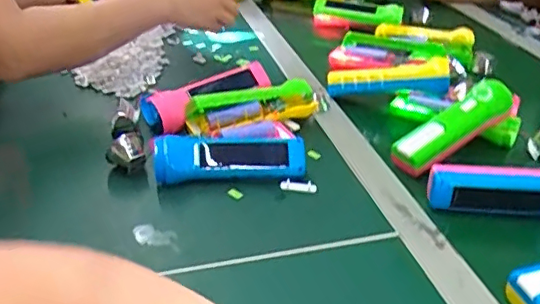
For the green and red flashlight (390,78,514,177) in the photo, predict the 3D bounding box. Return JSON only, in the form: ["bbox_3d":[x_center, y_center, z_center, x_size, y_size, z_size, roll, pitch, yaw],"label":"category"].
[{"bbox_3d":[0.212,-0.033,0.650,0.169,0.035,0.035,-31,43,-19],"label":"green and red flashlight"}]

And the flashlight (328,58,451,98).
[{"bbox_3d":[0.152,-0.095,0.733,0.151,0.039,0.031,-4,34,-5],"label":"flashlight"}]

